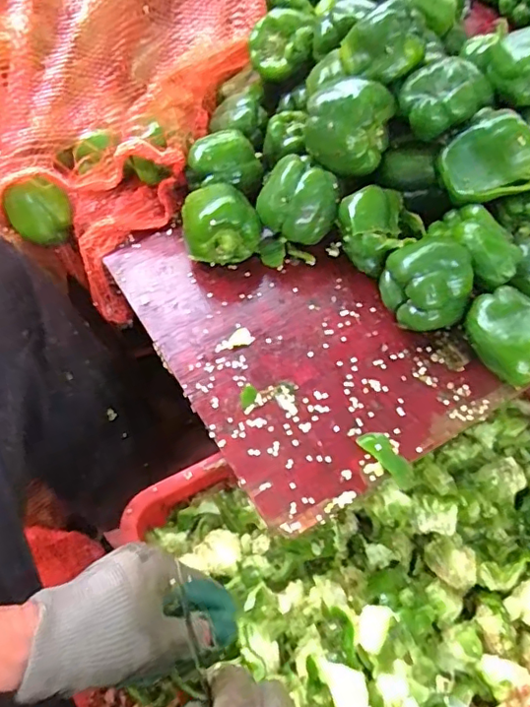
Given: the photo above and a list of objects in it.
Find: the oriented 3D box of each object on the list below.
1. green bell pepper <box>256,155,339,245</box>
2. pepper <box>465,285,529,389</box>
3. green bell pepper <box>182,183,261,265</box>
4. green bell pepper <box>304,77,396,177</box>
[{"bbox_3d":[0.032,-0.158,0.574,0.081,0.057,0.058,18,61,13],"label":"green bell pepper"},{"bbox_3d":[0.224,-0.014,0.511,0.063,0.061,0.085,-32,62,-16],"label":"pepper"},{"bbox_3d":[-0.047,-0.138,0.585,0.078,0.062,0.065,-12,59,-4],"label":"green bell pepper"},{"bbox_3d":[0.085,-0.235,0.567,0.085,0.064,0.076,9,59,9],"label":"green bell pepper"}]

